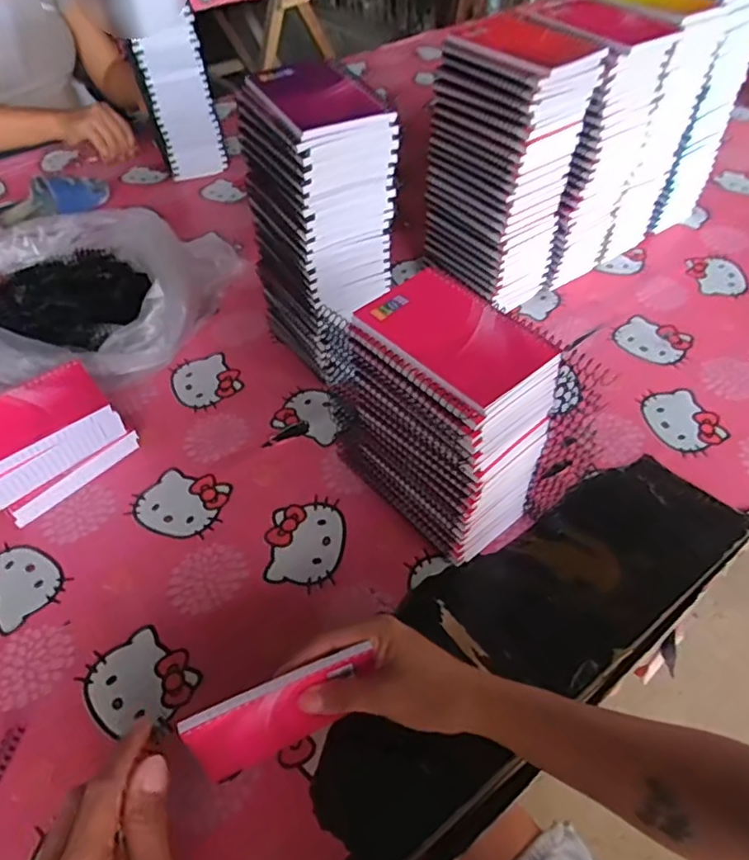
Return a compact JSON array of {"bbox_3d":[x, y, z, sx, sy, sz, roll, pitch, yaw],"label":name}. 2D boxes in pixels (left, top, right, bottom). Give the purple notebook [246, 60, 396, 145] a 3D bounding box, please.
[{"bbox_3d":[-0.046,-0.273,0.489,0.086,0.012,0.137,-19,52,-14],"label":"purple notebook"}]

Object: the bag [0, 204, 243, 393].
[{"bbox_3d":[-0.377,-0.158,0.700,0.352,0.101,0.262,9,50,9],"label":"bag"}]

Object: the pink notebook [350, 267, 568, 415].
[{"bbox_3d":[0.054,-0.066,0.419,0.080,0.014,0.121,-35,57,-25],"label":"pink notebook"}]

